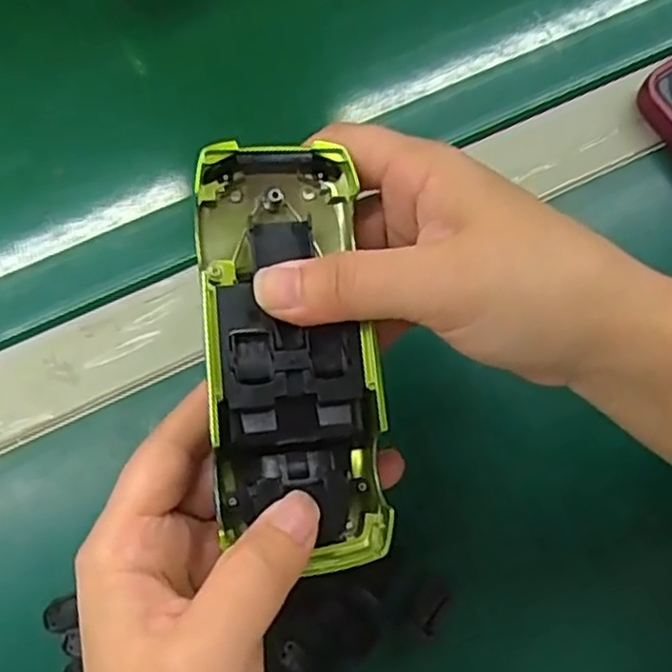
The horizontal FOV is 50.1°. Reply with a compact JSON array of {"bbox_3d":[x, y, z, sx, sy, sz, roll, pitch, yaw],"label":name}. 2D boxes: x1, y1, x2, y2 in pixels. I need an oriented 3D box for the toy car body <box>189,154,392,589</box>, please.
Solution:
[{"bbox_3d":[-0.015,0.006,0.227,0.055,0.029,0.132,-10,81,-4],"label":"toy car body"}]

